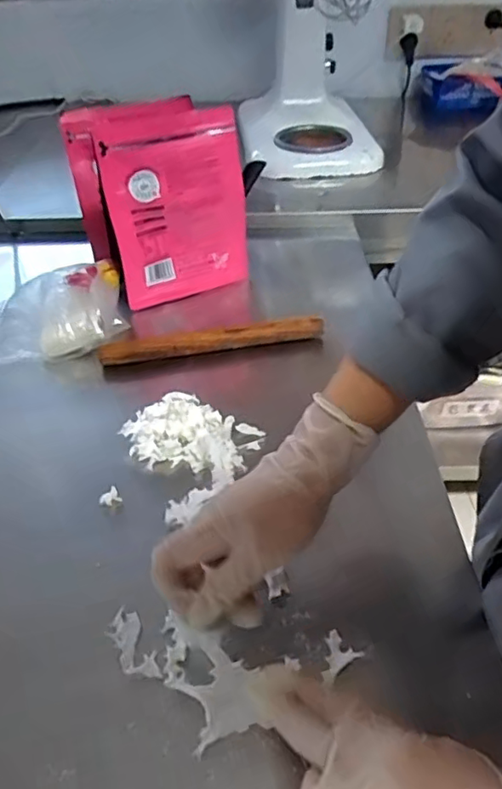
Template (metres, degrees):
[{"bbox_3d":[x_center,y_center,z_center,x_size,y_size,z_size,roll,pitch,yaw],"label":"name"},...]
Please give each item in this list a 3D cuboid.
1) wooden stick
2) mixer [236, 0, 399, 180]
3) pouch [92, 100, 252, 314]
[{"bbox_3d":[-0.040,-0.057,0.608,0.233,0.024,0.012,-8,25,-9],"label":"wooden stick"},{"bbox_3d":[0.115,-0.712,1.003,0.284,0.510,0.502,6,42,9],"label":"mixer"},{"bbox_3d":[-0.080,-0.205,0.656,0.160,0.190,0.023,-21,44,-20],"label":"pouch"}]

